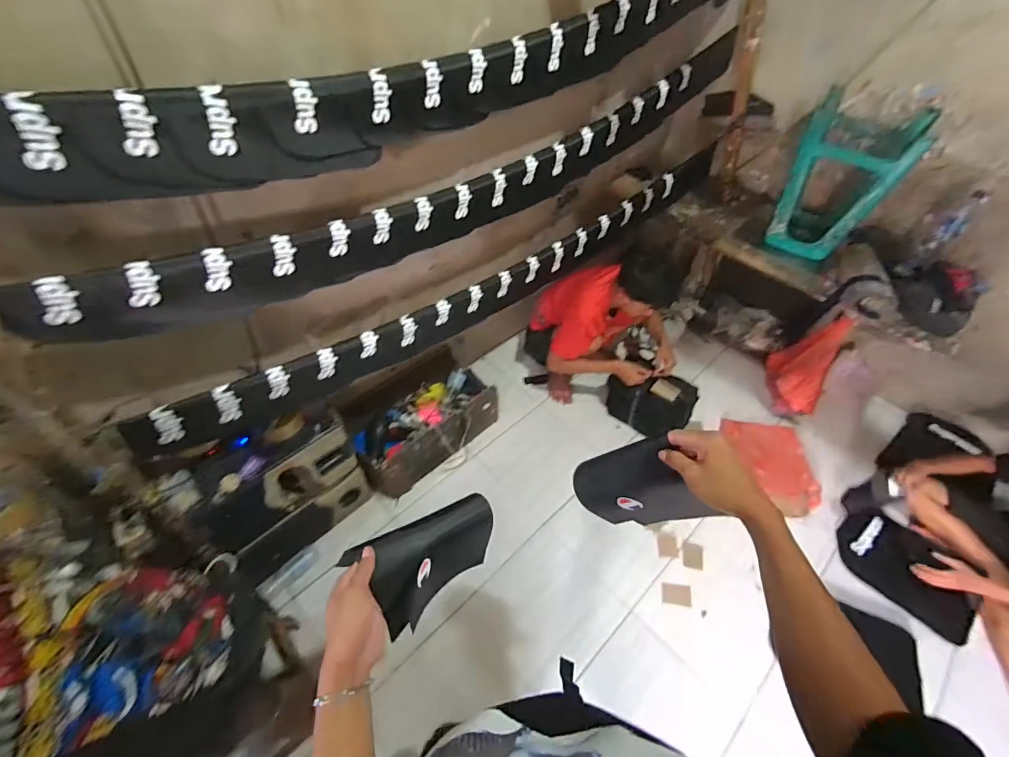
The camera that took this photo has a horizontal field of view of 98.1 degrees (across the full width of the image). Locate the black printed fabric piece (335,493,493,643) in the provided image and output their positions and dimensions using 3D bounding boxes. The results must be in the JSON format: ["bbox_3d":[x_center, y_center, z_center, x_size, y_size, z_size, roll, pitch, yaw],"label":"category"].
[{"bbox_3d":[-0.094,0.239,0.590,0.192,0.124,0.097,-25,56,-21],"label":"black printed fabric piece"}]

